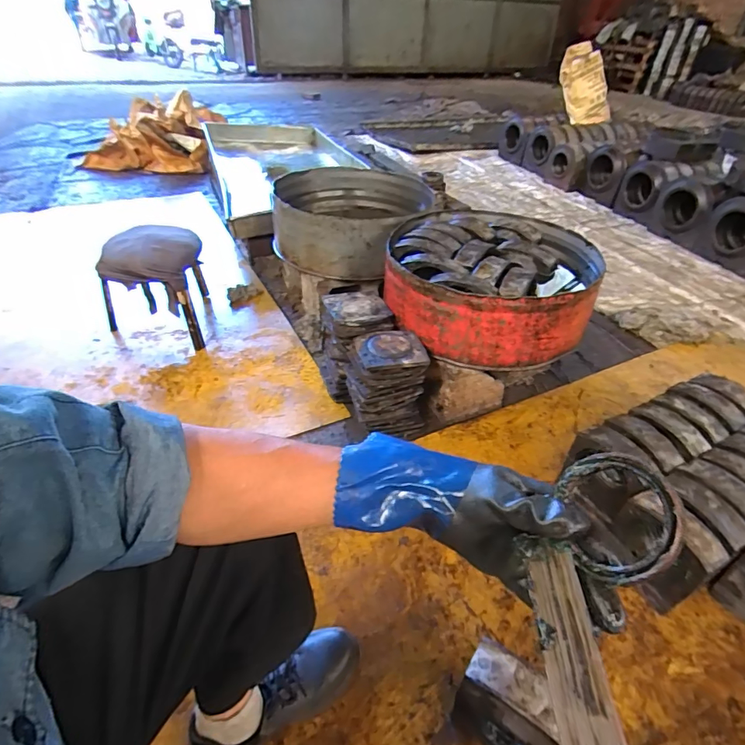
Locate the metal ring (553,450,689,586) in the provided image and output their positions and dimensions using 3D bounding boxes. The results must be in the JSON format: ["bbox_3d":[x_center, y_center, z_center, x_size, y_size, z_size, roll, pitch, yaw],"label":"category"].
[{"bbox_3d":[0.179,0.101,0.328,0.009,0.074,0.090,29,35,-36],"label":"metal ring"}]

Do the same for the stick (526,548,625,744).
[{"bbox_3d":[0.129,0.205,0.274,0.034,0.010,0.189,2,43,0],"label":"stick"}]

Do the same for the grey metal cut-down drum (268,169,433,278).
[{"bbox_3d":[-0.074,-0.568,1.663,0.574,0.208,0.541,3,39,0],"label":"grey metal cut-down drum"}]

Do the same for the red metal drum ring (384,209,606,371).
[{"bbox_3d":[0.329,-0.259,1.281,0.533,0.192,0.530,1,41,-1],"label":"red metal drum ring"}]

